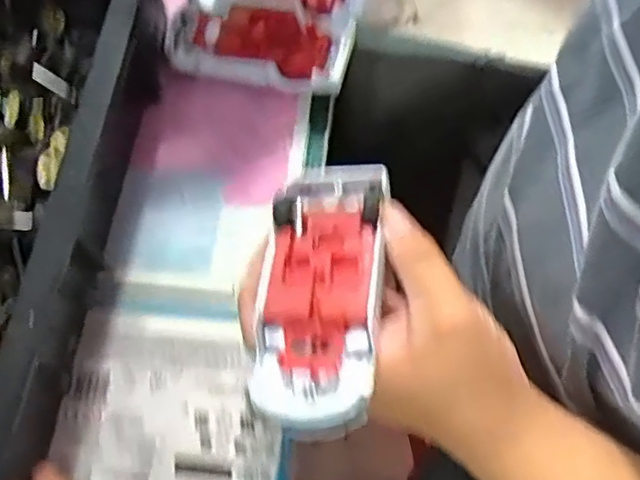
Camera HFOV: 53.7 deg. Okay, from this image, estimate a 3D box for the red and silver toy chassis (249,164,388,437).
[{"bbox_3d":[0.000,0.019,0.289,0.051,0.026,0.135,5,55,3],"label":"red and silver toy chassis"}]

